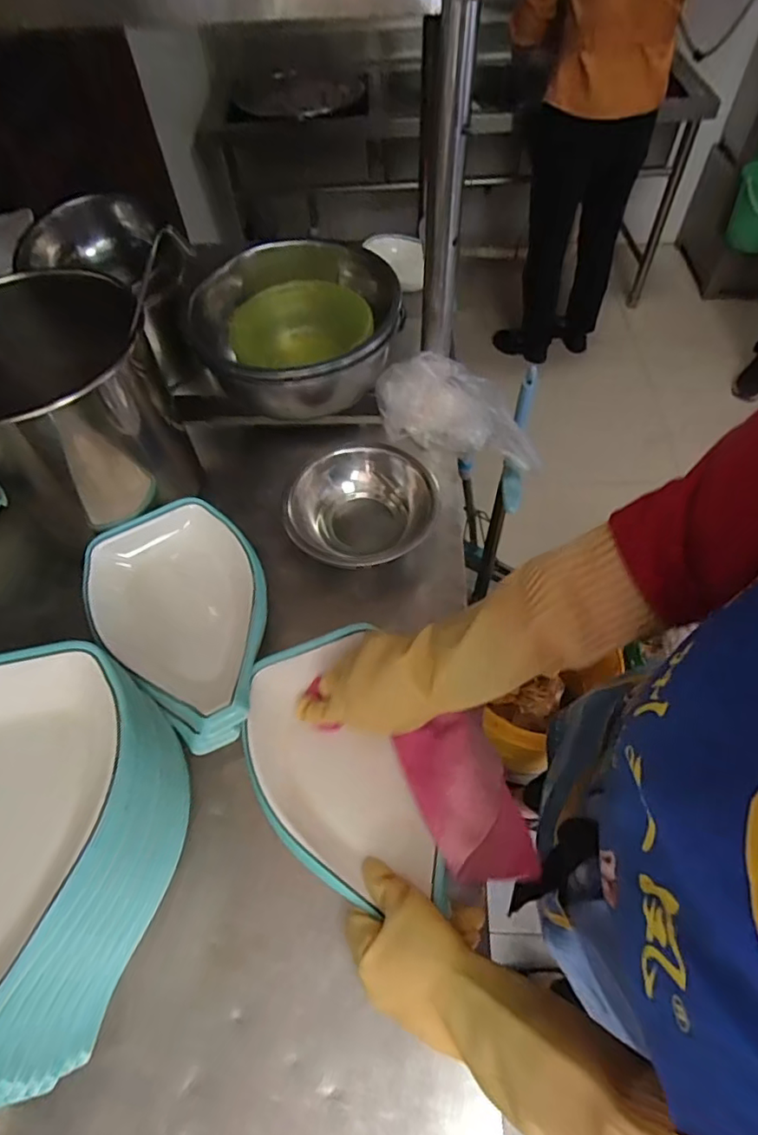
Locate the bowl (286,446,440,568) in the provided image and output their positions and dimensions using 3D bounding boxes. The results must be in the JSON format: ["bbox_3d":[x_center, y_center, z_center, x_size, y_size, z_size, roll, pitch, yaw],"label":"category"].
[{"bbox_3d":[-0.019,-0.066,0.651,0.165,0.066,0.151,-1,57,2],"label":"bowl"}]

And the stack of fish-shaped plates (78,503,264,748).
[{"bbox_3d":[-0.189,0.048,0.563,0.159,0.044,0.259,-25,59,-13],"label":"stack of fish-shaped plates"}]

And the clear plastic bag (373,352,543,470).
[{"bbox_3d":[0.126,-0.181,0.763,0.273,0.106,0.101,16,54,-29],"label":"clear plastic bag"}]

